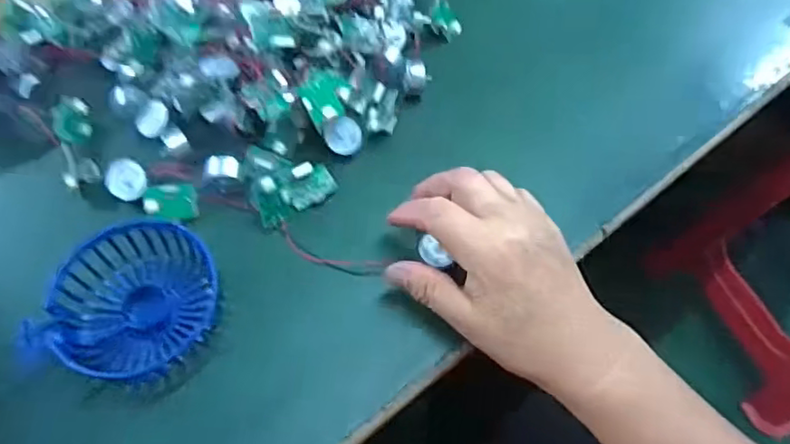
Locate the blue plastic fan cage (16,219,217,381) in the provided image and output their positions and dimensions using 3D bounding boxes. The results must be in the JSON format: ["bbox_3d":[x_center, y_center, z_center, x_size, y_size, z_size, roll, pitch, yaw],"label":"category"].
[{"bbox_3d":[-0.143,0.043,0.337,0.079,0.028,0.092,23,63,11],"label":"blue plastic fan cage"}]

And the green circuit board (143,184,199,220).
[{"bbox_3d":[-0.137,-0.013,0.371,0.032,0.005,0.025,0,58,-32],"label":"green circuit board"}]

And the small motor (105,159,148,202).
[{"bbox_3d":[-0.169,-0.026,0.380,0.023,0.017,0.026,-32,66,-18],"label":"small motor"}]

